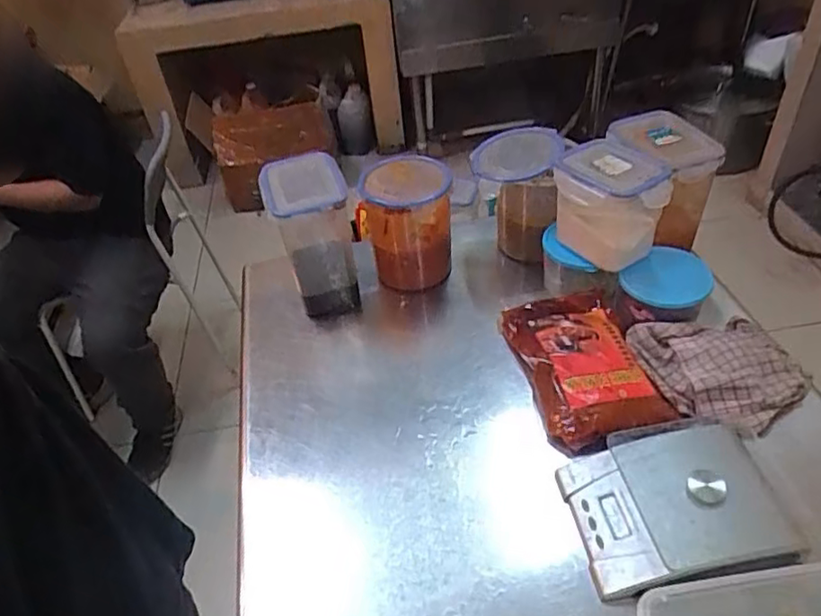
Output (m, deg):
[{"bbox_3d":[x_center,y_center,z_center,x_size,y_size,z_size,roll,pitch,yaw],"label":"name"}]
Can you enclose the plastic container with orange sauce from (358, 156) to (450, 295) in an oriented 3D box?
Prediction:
[{"bbox_3d":[-0.003,-0.117,0.922,0.117,0.168,0.117,-6,41,1],"label":"plastic container with orange sauce"}]

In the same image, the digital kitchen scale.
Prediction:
[{"bbox_3d":[0.259,0.195,0.613,0.184,0.043,0.155,-9,41,-3],"label":"digital kitchen scale"}]

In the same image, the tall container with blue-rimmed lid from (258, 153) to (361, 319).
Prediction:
[{"bbox_3d":[-0.141,-0.103,0.907,0.103,0.207,0.147,-16,42,-10],"label":"tall container with blue-rimmed lid"}]

